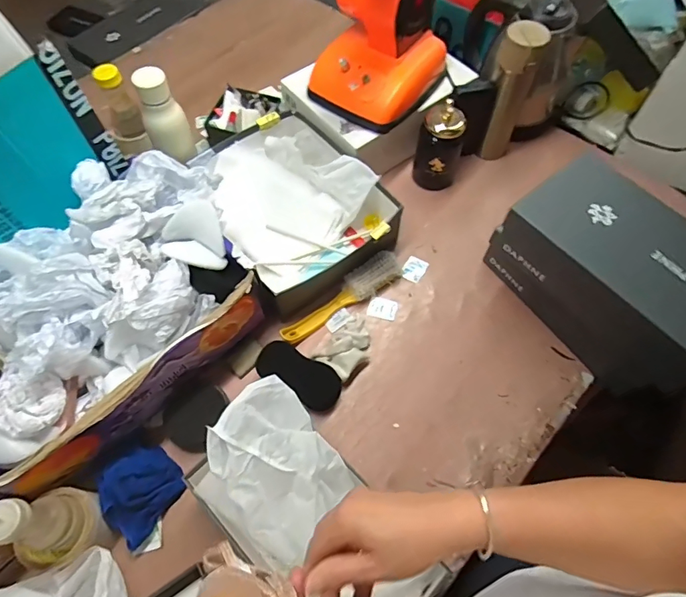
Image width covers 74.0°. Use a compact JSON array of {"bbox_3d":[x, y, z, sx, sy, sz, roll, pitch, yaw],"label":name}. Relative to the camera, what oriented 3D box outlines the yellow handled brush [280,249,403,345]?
[{"bbox_3d":[0.003,0.000,0.735,0.228,0.040,0.050,-36,68,-16],"label":"yellow handled brush"}]

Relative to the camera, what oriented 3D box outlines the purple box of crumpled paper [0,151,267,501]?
[{"bbox_3d":[-0.328,0.010,0.621,0.428,0.166,0.276,-40,70,-18],"label":"purple box of crumpled paper"}]

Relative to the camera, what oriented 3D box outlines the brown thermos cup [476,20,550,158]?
[{"bbox_3d":[0.284,-0.349,0.791,0.068,0.248,0.063,0,63,0],"label":"brown thermos cup"}]

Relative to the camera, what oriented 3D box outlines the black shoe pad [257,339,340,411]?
[{"bbox_3d":[-0.064,0.113,0.680,0.132,0.021,0.066,35,80,0],"label":"black shoe pad"}]

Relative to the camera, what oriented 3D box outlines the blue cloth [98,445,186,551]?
[{"bbox_3d":[-0.265,0.255,0.599,0.092,0.051,0.097,40,70,18],"label":"blue cloth"}]

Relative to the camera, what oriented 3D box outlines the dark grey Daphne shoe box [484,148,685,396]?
[{"bbox_3d":[0.366,-0.026,0.637,0.145,0.197,0.300,-37,69,-17],"label":"dark grey Daphne shoe box"}]

